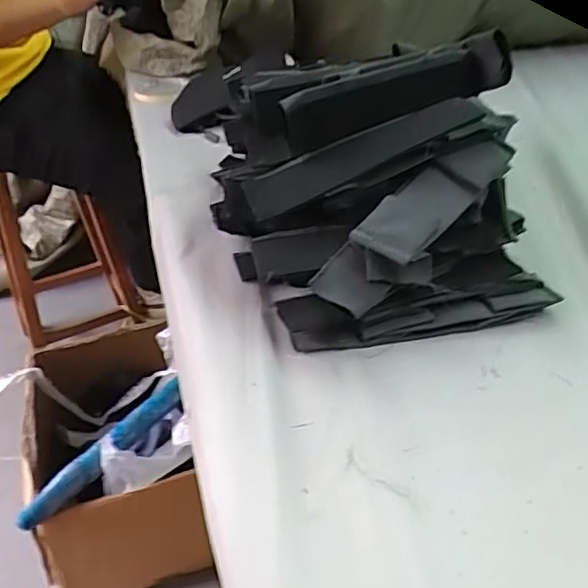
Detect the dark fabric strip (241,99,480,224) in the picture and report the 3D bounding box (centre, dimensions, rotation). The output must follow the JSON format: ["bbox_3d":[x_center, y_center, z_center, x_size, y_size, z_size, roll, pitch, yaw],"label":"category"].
[{"bbox_3d":[0.051,-0.108,0.472,0.185,0.017,0.045,-23,39,-2],"label":"dark fabric strip"}]

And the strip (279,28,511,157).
[{"bbox_3d":[0.087,-0.167,0.495,0.211,0.048,0.022,-23,1,-17],"label":"strip"}]

